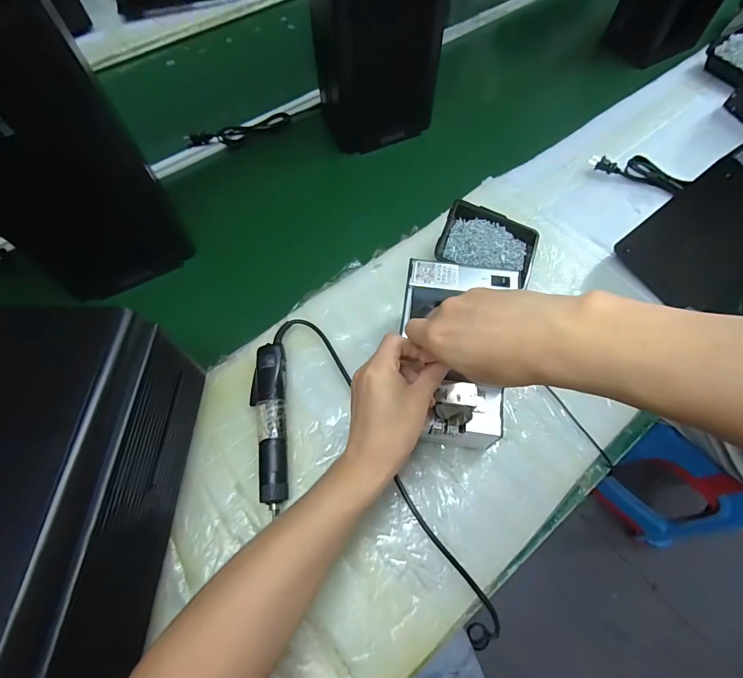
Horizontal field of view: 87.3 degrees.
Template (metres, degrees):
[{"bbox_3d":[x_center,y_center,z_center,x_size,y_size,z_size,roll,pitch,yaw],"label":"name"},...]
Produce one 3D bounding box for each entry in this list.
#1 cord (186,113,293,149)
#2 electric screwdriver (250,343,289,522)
[{"bbox_3d":[-0.258,-0.409,0.770,0.203,0.021,0.042,-24,65,-11],"label":"cord"},{"bbox_3d":[-0.127,0.104,0.489,0.043,0.037,0.204,-6,63,-3],"label":"electric screwdriver"}]

